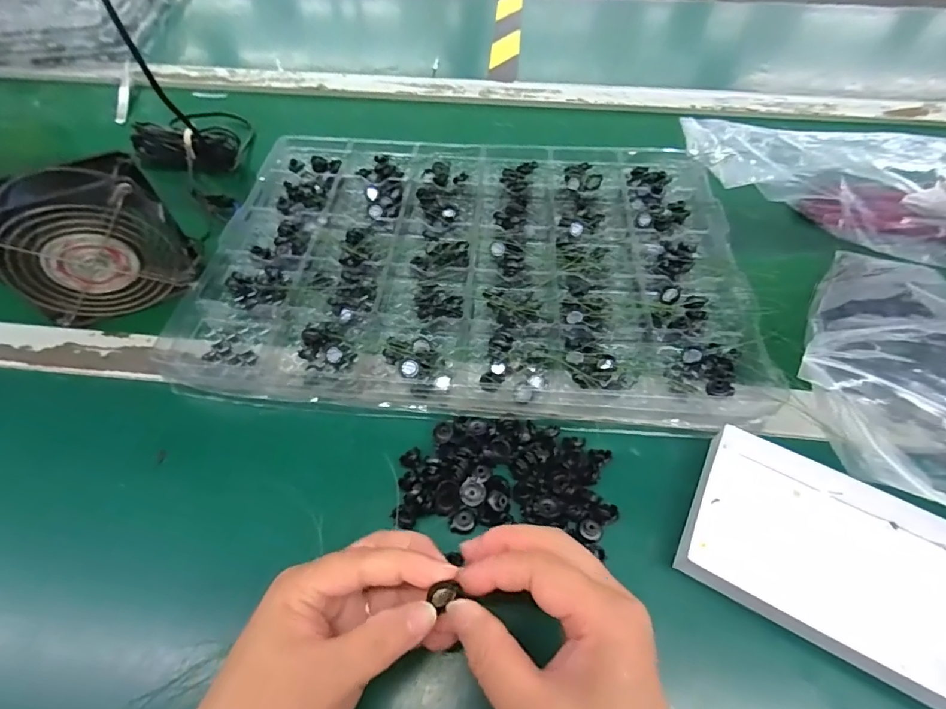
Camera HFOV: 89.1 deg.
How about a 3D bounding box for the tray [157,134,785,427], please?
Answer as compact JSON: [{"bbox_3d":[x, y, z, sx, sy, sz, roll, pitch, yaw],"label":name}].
[{"bbox_3d":[0.002,-0.095,0.415,0.433,0.024,0.294,4,56,4],"label":"tray"}]

